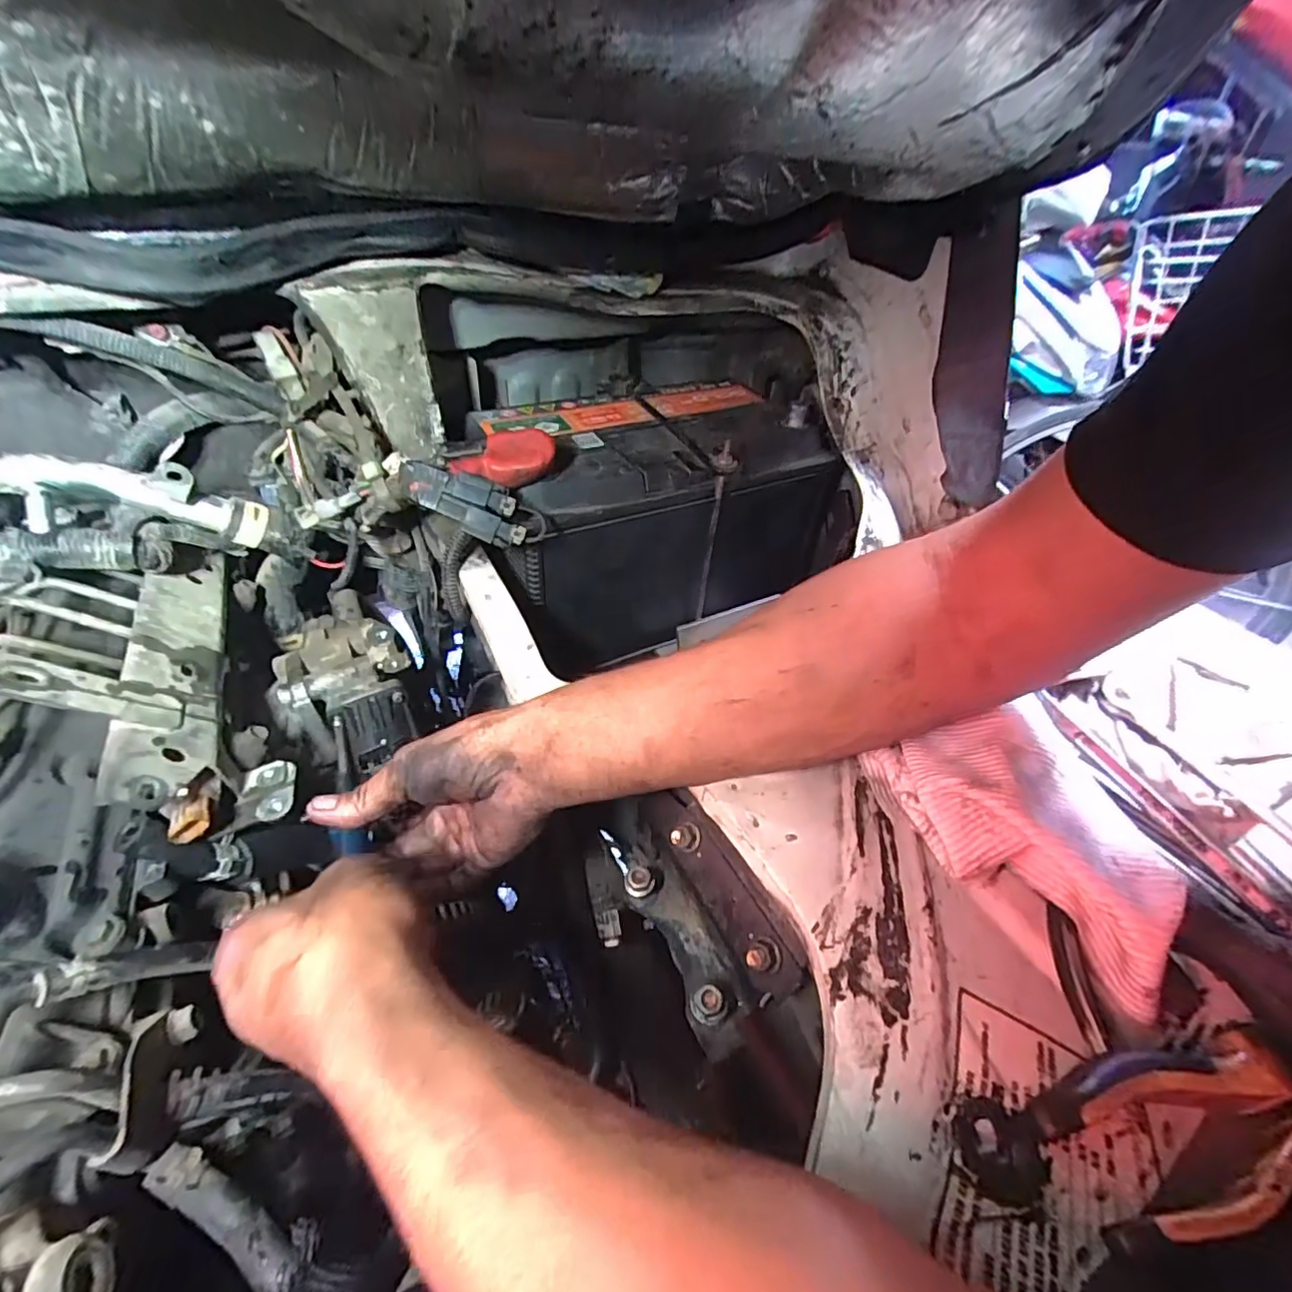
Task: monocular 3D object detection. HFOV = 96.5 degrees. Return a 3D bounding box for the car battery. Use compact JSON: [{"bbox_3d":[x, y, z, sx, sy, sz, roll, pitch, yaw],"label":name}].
[{"bbox_3d":[0.011,-0.115,0.546,0.301,0.181,0.182,-19,47,-22],"label":"car battery"}]

